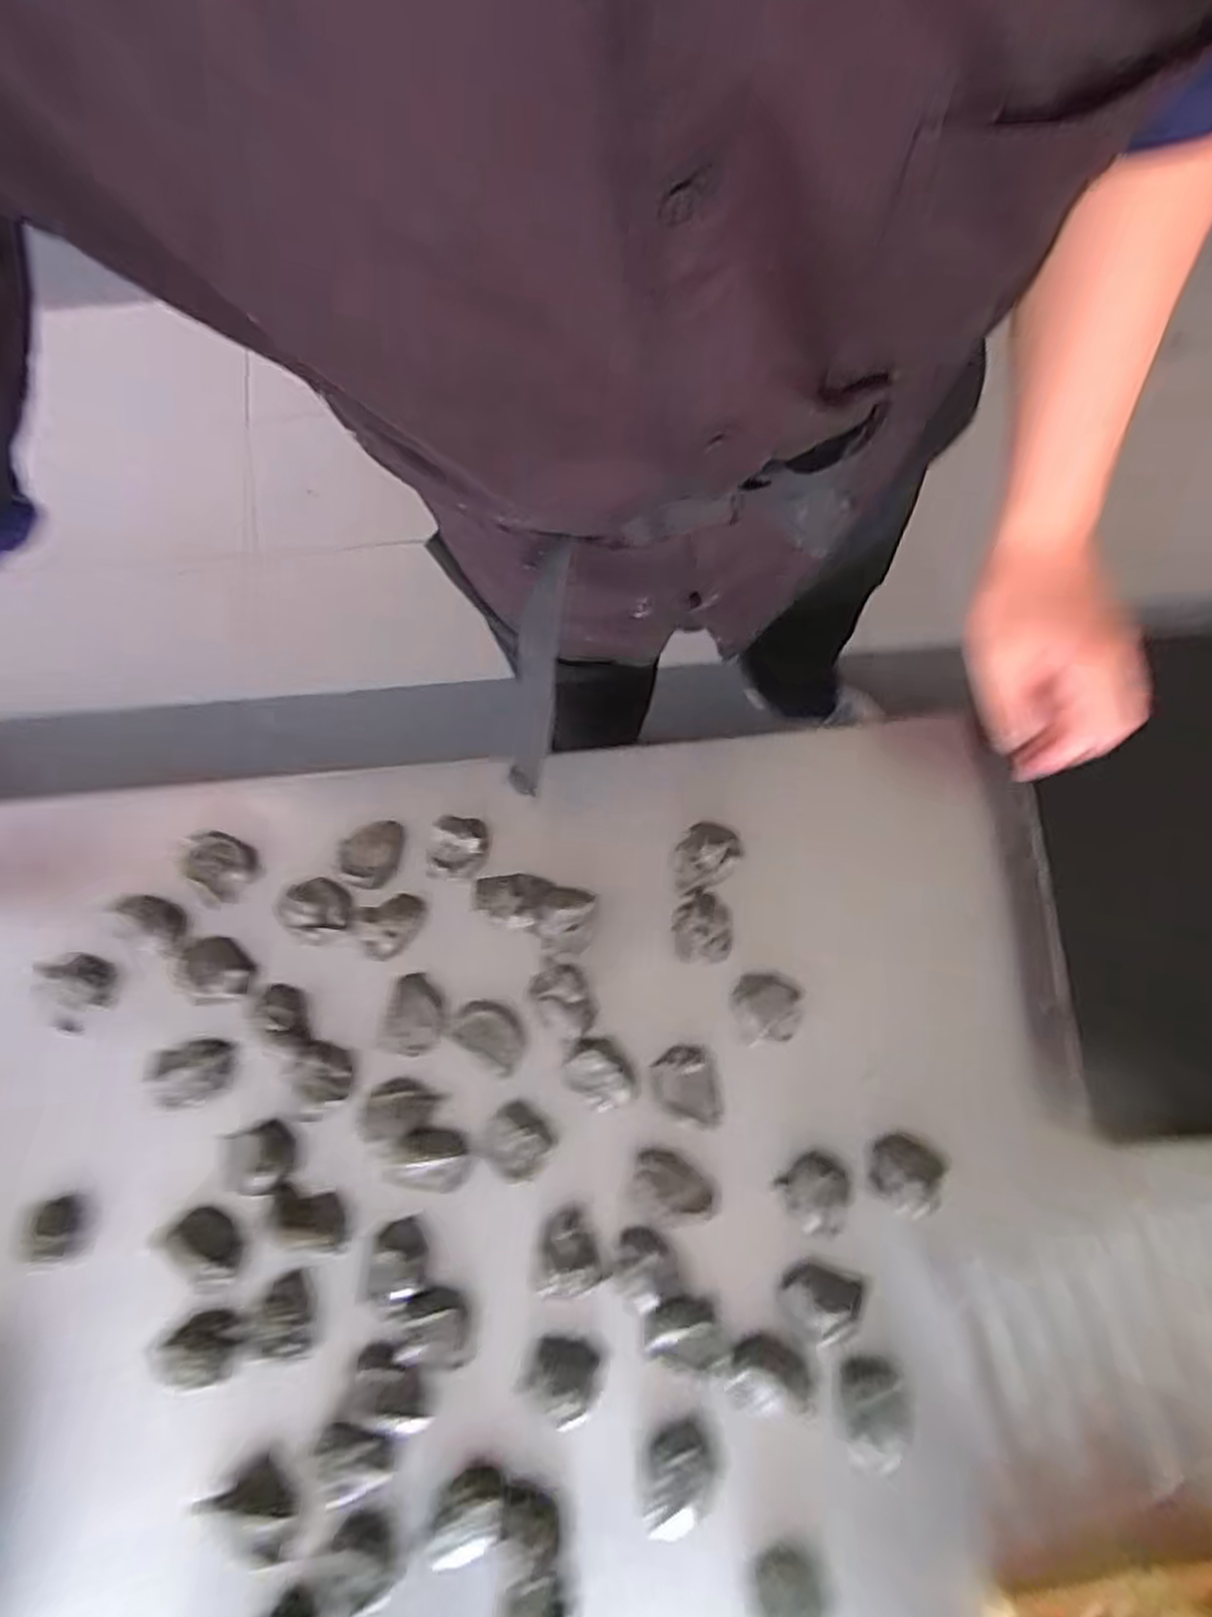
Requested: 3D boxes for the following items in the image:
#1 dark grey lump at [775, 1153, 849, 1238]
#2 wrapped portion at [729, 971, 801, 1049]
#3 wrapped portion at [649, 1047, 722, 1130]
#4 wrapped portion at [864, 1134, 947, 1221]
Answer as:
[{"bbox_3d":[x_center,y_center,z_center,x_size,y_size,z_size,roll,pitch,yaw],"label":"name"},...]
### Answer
[{"bbox_3d":[0.152,0.275,0.544,0.047,0.024,0.048,0,80,1],"label":"dark grey lump"},{"bbox_3d":[0.118,0.145,0.553,0.049,0.023,0.049,0,80,1],"label":"wrapped portion"},{"bbox_3d":[0.058,0.203,0.557,0.046,0.031,0.054,-6,80,0],"label":"wrapped portion"},{"bbox_3d":[0.214,0.262,0.544,0.049,0.028,0.047,0,80,1],"label":"wrapped portion"}]

